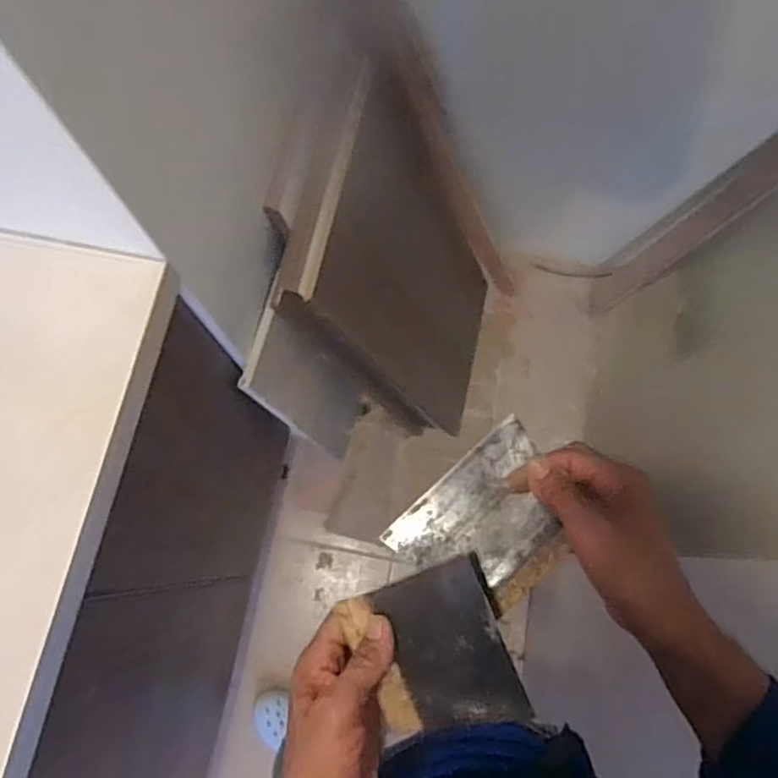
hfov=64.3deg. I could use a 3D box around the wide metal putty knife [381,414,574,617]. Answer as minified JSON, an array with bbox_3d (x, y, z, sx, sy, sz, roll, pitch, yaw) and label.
[{"bbox_3d":[0.075,0.101,0.452,0.126,0.009,0.100,-41,84,-3],"label":"wide metal putty knife"}]

